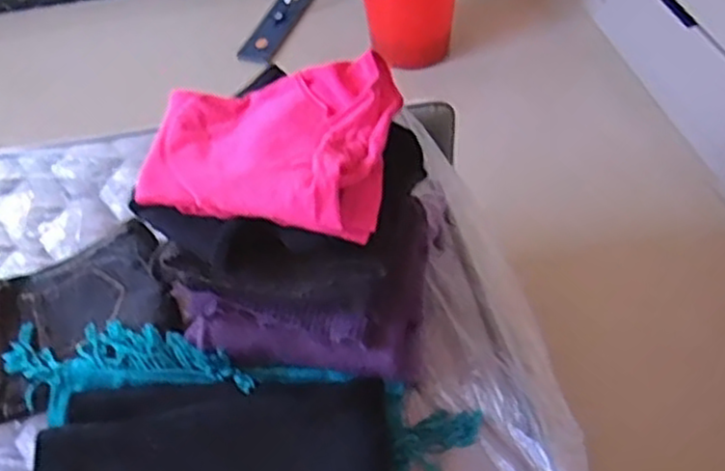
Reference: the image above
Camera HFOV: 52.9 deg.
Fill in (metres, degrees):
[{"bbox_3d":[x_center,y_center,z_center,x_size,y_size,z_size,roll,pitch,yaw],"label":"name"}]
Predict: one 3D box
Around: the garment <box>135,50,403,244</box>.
[{"bbox_3d":[-0.095,-0.095,0.709,0.243,0.077,0.178,8,49,11],"label":"garment"}]

